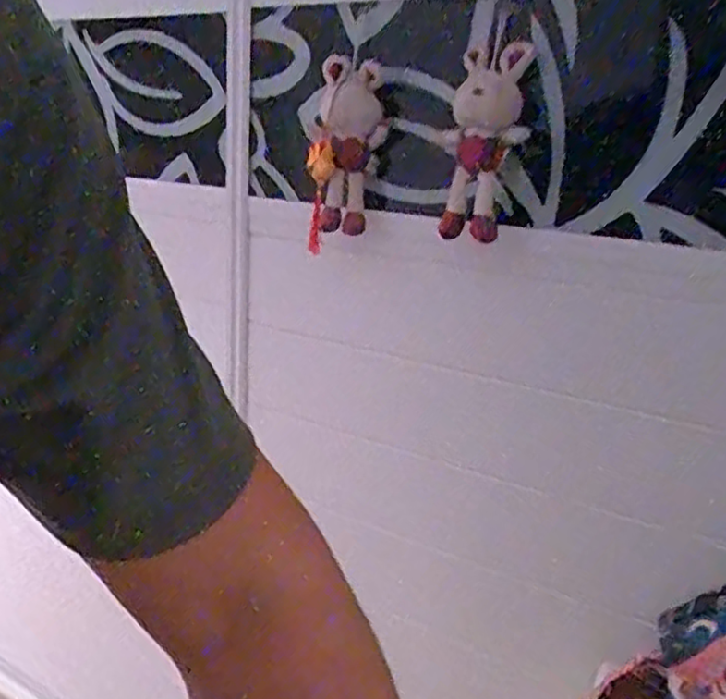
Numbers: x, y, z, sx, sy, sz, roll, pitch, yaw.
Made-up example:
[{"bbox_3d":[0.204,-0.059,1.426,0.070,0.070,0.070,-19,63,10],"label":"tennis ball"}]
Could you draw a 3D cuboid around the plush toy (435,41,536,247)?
[{"bbox_3d":[0.126,-0.210,0.739,0.054,0.218,0.085,-1,39,-13],"label":"plush toy"}]

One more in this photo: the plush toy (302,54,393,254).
[{"bbox_3d":[-0.022,-0.233,0.827,0.085,0.201,0.062,1,17,-8],"label":"plush toy"}]

